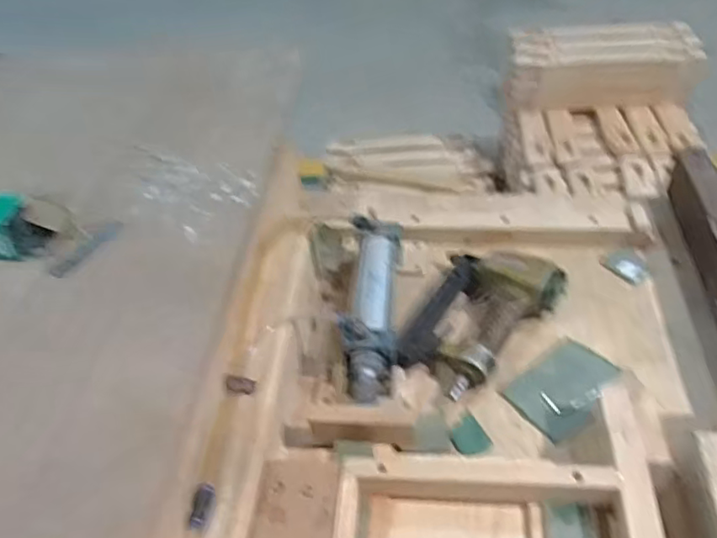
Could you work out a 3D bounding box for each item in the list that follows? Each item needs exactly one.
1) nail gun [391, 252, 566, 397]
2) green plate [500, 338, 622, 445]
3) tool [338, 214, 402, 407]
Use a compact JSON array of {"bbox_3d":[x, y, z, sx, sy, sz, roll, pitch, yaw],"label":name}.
[{"bbox_3d":[0.147,0.058,0.801,0.152,0.069,0.216,30,54,28],"label":"nail gun"},{"bbox_3d":[0.248,0.141,0.743,0.130,0.009,0.089,-34,49,-21],"label":"green plate"},{"bbox_3d":[0.017,0.056,0.790,0.070,0.087,0.274,0,47,6],"label":"tool"}]

